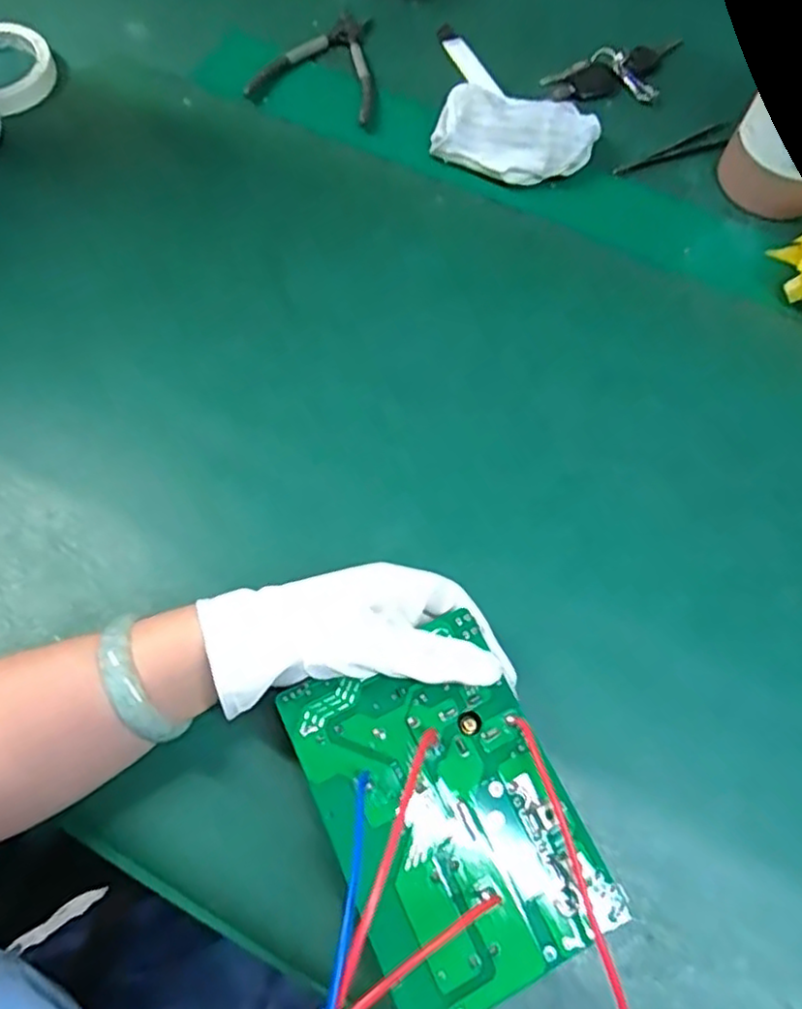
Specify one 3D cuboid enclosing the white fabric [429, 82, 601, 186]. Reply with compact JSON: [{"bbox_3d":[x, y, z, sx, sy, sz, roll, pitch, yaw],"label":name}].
[{"bbox_3d":[0.091,-0.296,0.541,0.124,0.032,0.069,14,67,3],"label":"white fabric"}]

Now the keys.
[{"bbox_3d":[0.205,-0.389,0.599,0.146,0.018,0.057,-22,70,-12],"label":"keys"}]

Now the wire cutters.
[{"bbox_3d":[-0.065,-0.391,0.587,0.106,0.007,0.136,13,67,3],"label":"wire cutters"}]

